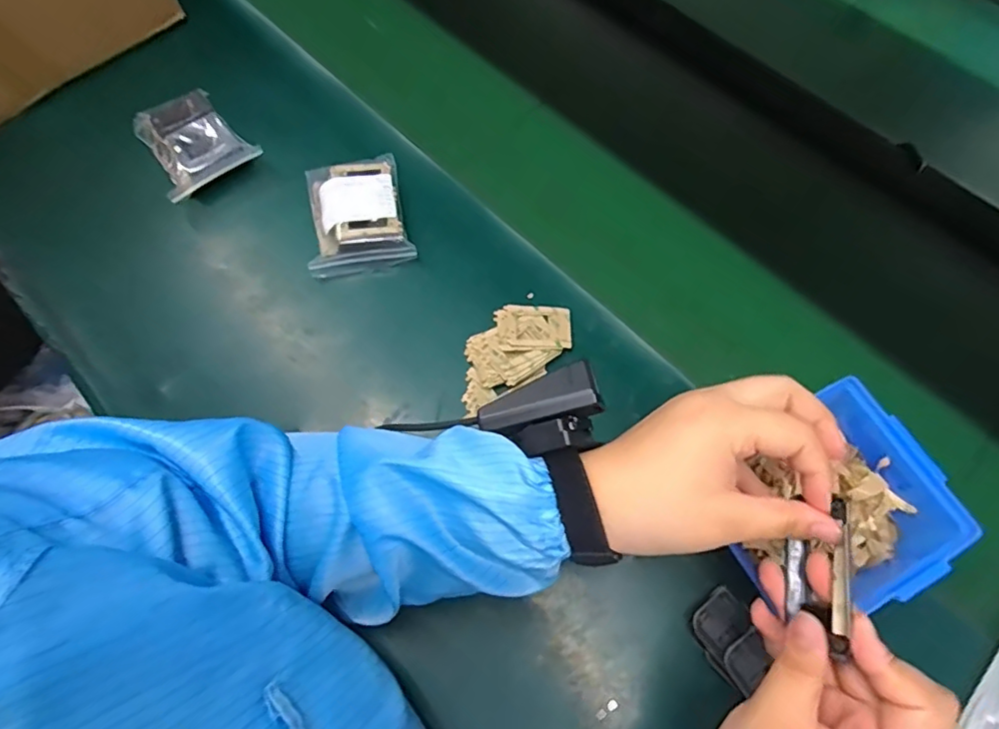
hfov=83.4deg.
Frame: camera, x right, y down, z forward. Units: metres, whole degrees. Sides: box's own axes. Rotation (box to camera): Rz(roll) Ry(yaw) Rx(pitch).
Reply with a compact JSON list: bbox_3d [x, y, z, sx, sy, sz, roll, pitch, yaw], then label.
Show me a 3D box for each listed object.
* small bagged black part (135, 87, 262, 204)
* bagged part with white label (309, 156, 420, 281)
[{"bbox_3d":[-0.283,-0.210,0.524,0.089,0.034,0.099,-29,70,-13],"label":"small bagged black part"},{"bbox_3d":[-0.128,-0.132,0.494,0.084,0.033,0.104,-13,67,-7],"label":"bagged part with white label"}]

